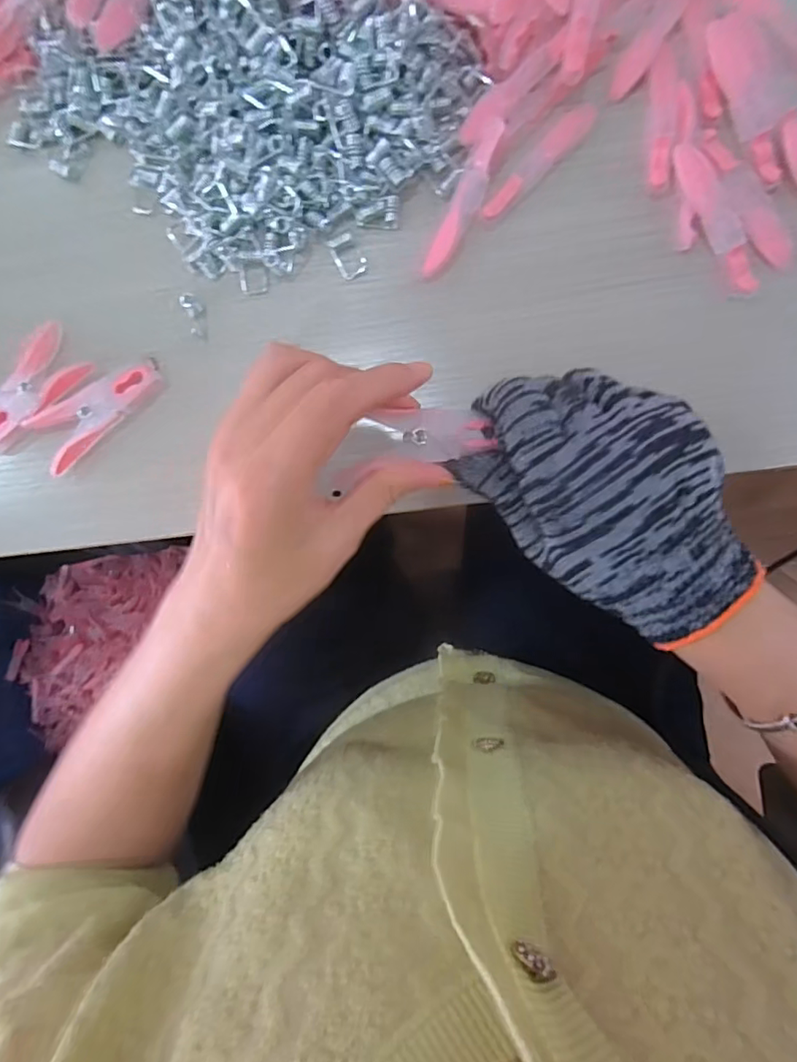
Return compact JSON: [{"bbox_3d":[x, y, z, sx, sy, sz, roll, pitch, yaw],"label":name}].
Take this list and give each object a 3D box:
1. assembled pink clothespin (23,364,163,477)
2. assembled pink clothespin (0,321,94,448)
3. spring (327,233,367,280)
[{"bbox_3d":[-0.165,-0.065,0.302,0.077,0.015,0.032,-31,86,4],"label":"assembled pink clothespin"},{"bbox_3d":[-0.209,-0.079,0.308,0.075,0.018,0.039,-37,86,4],"label":"assembled pink clothespin"},{"bbox_3d":[-0.028,-0.147,0.291,0.015,0.004,0.023,-29,86,4],"label":"spring"}]

